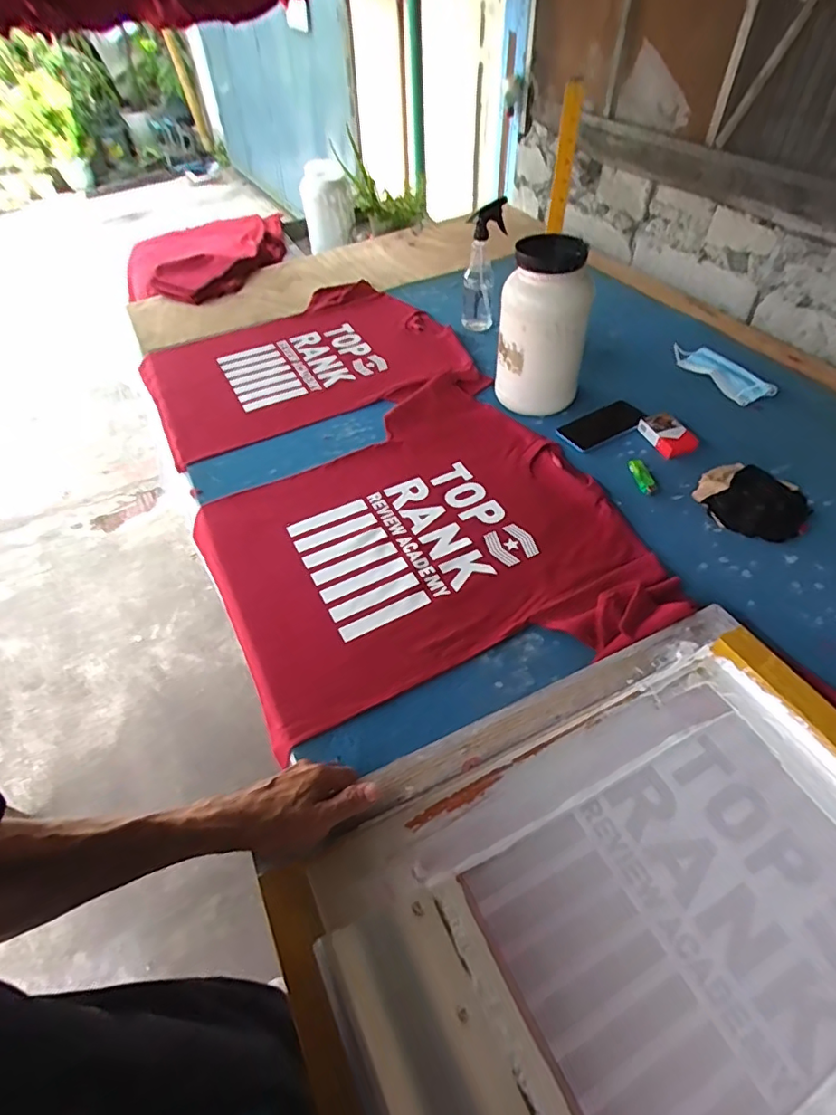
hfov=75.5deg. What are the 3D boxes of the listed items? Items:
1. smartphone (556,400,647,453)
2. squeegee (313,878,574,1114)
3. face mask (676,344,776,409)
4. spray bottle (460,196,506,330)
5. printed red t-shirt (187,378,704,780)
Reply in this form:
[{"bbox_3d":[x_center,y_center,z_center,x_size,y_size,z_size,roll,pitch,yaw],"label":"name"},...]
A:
[{"bbox_3d":[0.333,-0.238,0.967,0.162,0.014,0.081,-24,53,-15],"label":"smartphone"},{"bbox_3d":[0.031,0.388,0.394,0.130,0.063,0.247,-23,52,-17],"label":"squeegee"},{"bbox_3d":[0.596,-0.366,1.061,0.093,0.016,0.199,-29,55,-19],"label":"face mask"},{"bbox_3d":[0.137,-0.619,1.156,0.090,0.231,0.064,2,51,5],"label":"spray bottle"},{"bbox_3d":[0.004,-0.028,0.793,0.578,0.029,0.565,-24,53,-16],"label":"printed red t-shirt"}]

